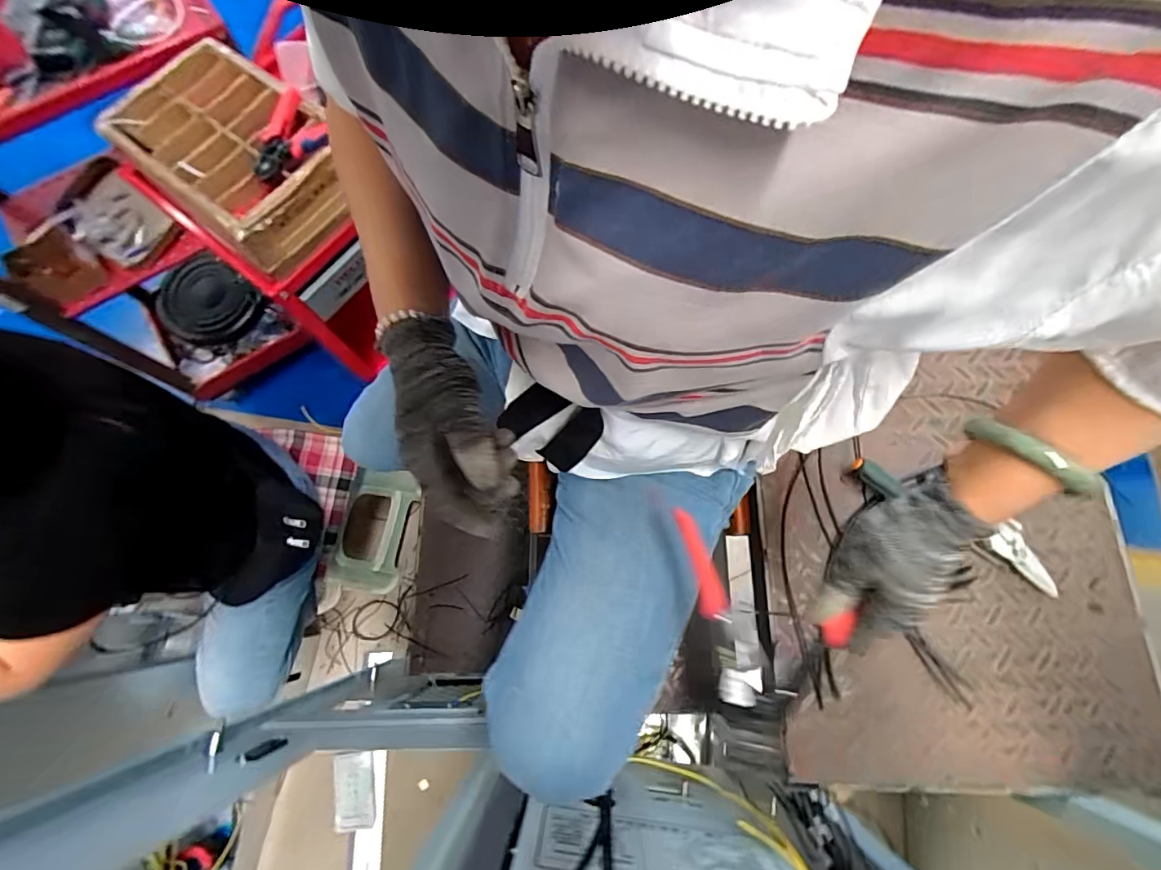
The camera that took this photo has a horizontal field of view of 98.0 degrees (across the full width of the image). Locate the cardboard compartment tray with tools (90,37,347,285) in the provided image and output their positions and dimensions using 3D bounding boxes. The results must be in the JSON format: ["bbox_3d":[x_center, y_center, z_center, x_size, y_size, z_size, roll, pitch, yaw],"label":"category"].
[{"bbox_3d":[-0.589,-0.490,0.853,0.419,0.089,0.259,38,78,11],"label":"cardboard compartment tray with tools"}]

